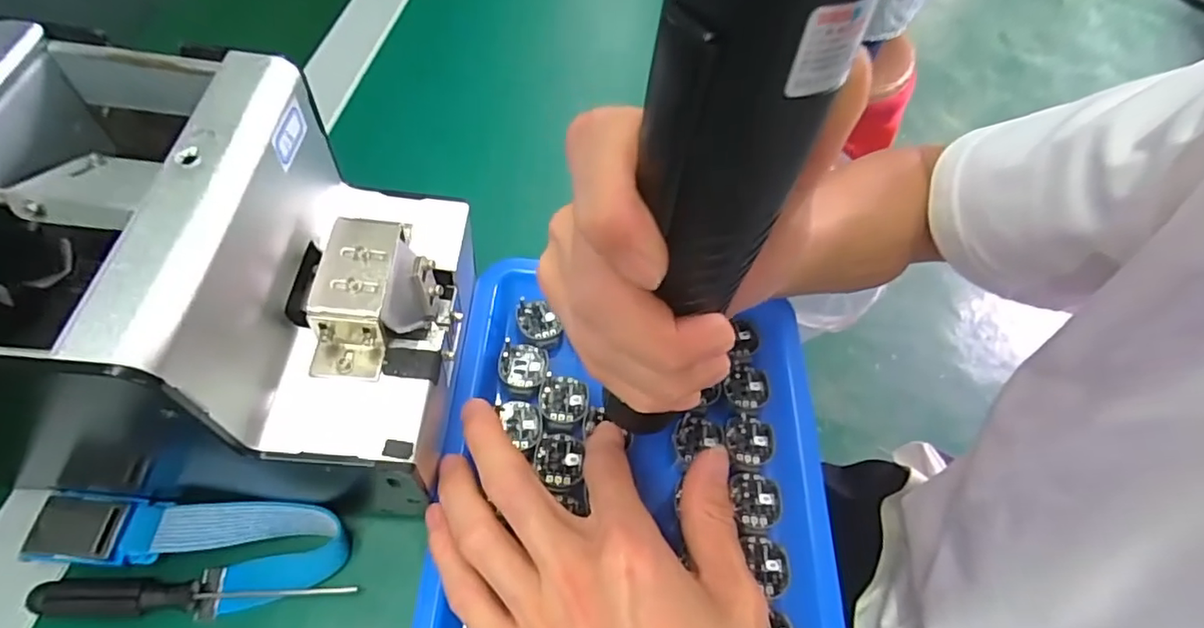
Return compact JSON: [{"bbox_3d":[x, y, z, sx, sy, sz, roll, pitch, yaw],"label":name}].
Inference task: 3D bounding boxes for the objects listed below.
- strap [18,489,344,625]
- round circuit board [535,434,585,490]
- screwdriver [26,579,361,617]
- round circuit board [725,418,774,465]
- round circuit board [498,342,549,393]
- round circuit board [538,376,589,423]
[{"bbox_3d":[-0.170,0.098,0.239,0.120,0.022,0.041,4,60,-4],"label":"strap"},{"bbox_3d":[-0.020,0.069,0.276,0.023,0.004,0.026,2,61,-5],"label":"round circuit board"},{"bbox_3d":[-0.164,0.114,0.235,0.118,0.013,0.013,2,61,-5],"label":"screwdriver"},{"bbox_3d":[0.074,0.063,0.290,0.024,0.004,0.023,2,61,-4],"label":"round circuit board"},{"bbox_3d":[-0.040,0.028,0.296,0.023,0.006,0.027,12,60,1],"label":"round circuit board"},{"bbox_3d":[-0.019,0.042,0.293,0.024,0.004,0.024,2,61,-4],"label":"round circuit board"}]

